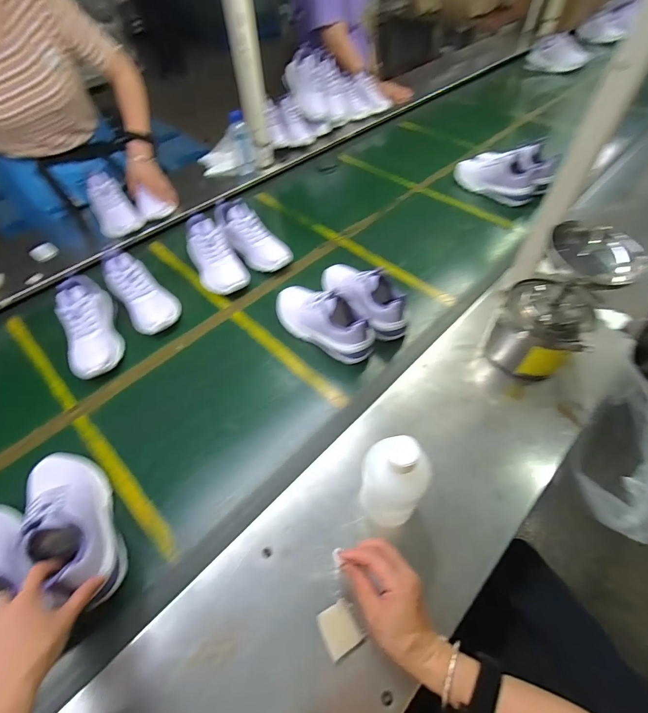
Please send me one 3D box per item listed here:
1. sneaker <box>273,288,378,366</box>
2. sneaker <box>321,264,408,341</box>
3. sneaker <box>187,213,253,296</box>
[{"bbox_3d":[-0.008,-0.084,0.693,0.225,0.101,0.083,36,63,23],"label":"sneaker"},{"bbox_3d":[0.071,-0.131,0.722,0.110,0.102,0.219,-33,60,-20],"label":"sneaker"},{"bbox_3d":[-0.251,-0.240,0.817,0.104,0.088,0.211,-23,58,-14],"label":"sneaker"}]

